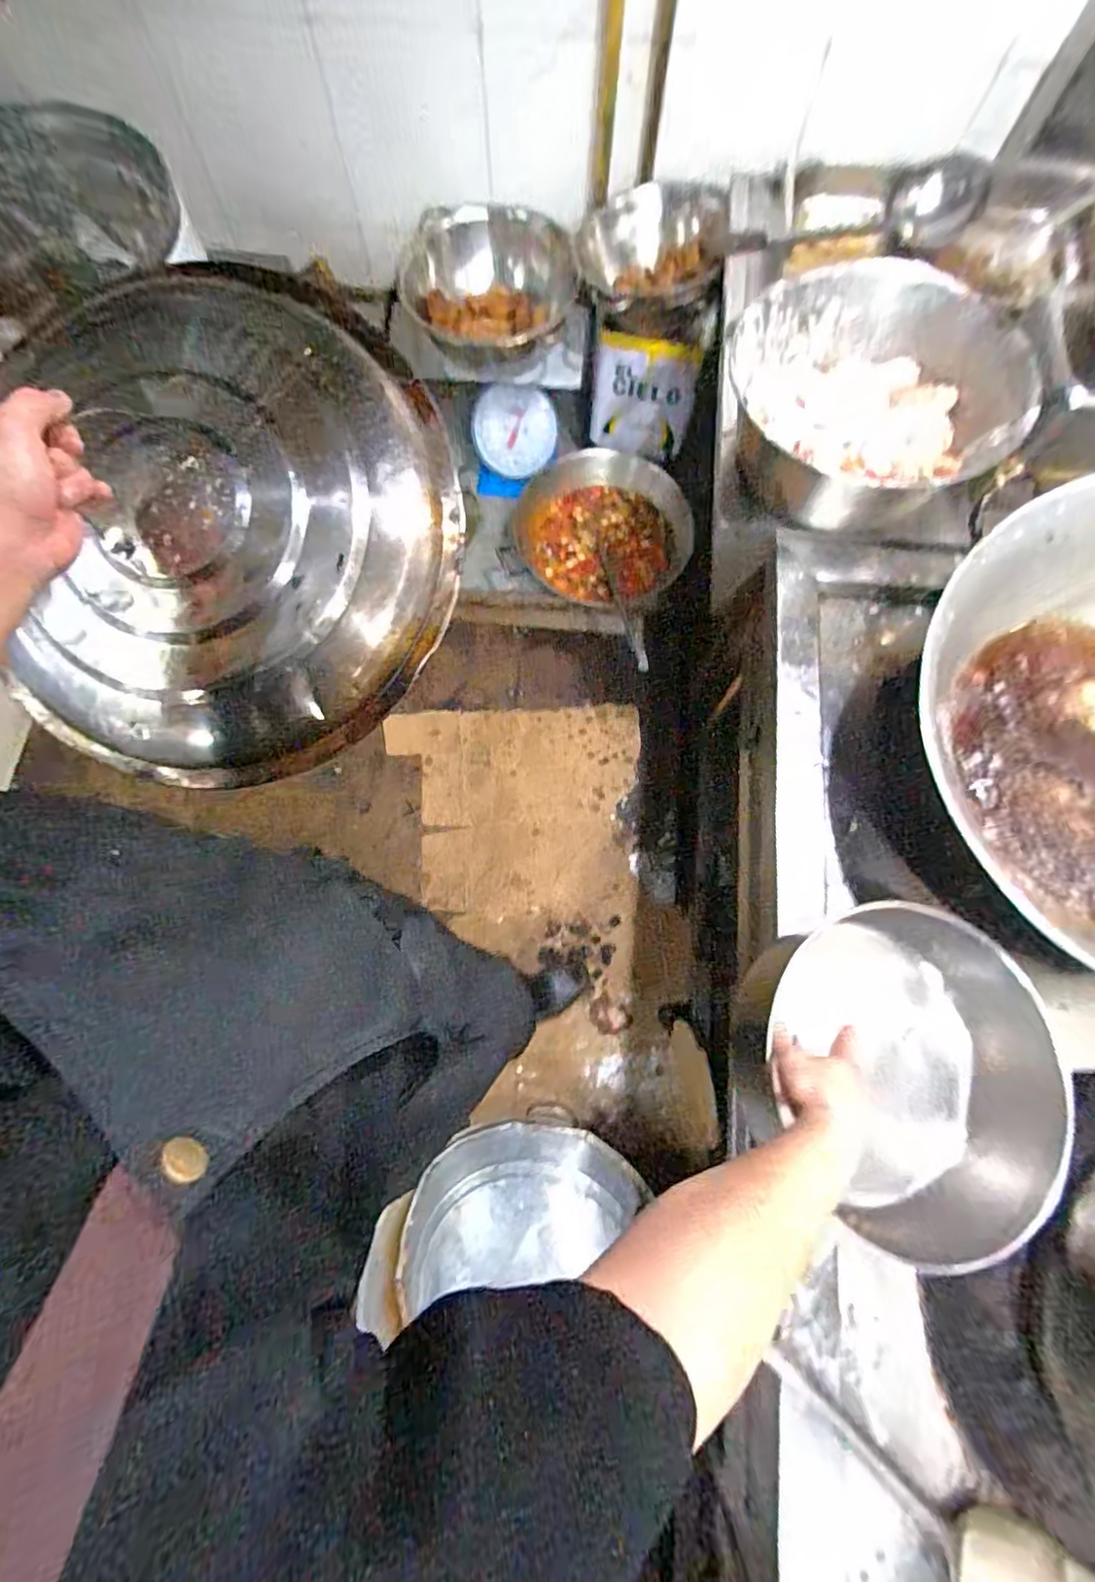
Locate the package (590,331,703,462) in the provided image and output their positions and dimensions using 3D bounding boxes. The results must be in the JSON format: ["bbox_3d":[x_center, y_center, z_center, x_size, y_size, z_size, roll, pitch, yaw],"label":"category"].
[{"bbox_3d":[0.219,-0.904,1.344,0.224,0.279,0.037,3,73,0],"label":"package"}]

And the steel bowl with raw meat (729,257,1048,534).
[{"bbox_3d":[0.425,-0.526,0.801,0.366,0.149,0.334,3,73,0],"label":"steel bowl with raw meat"}]

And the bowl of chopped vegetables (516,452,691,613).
[{"bbox_3d":[0.129,-0.639,1.461,0.414,0.129,0.422,-33,76,-10],"label":"bowl of chopped vegetables"}]

